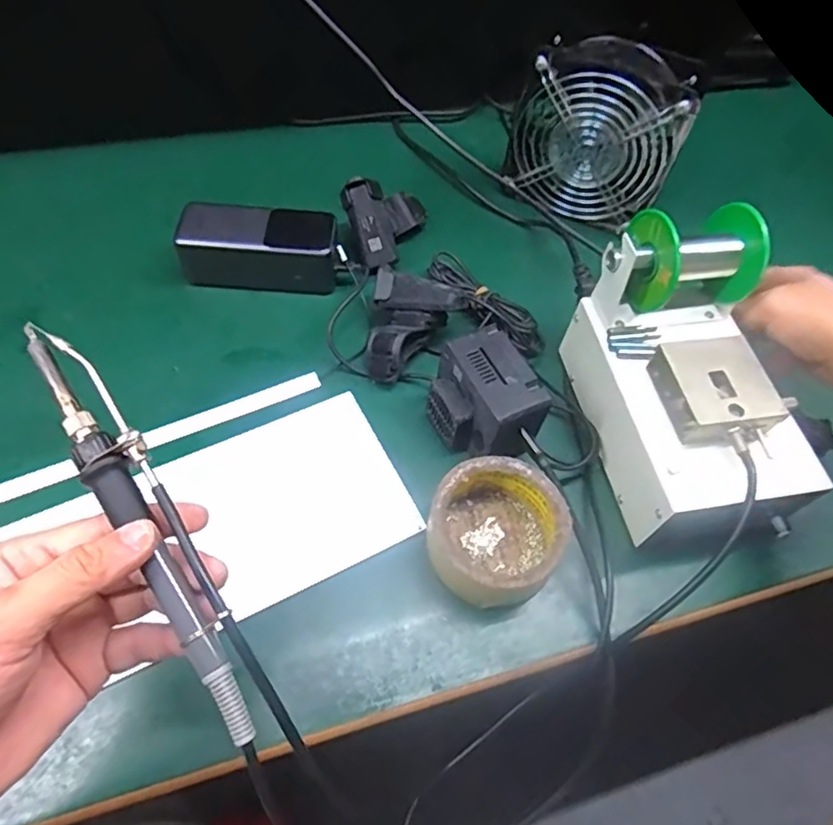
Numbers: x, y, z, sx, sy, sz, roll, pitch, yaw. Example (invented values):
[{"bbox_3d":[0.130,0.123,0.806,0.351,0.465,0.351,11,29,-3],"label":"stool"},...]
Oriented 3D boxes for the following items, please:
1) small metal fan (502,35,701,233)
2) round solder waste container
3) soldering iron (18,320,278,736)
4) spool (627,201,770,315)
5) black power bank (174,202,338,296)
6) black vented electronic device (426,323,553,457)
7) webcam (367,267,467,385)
[{"bbox_3d":[0.168,-0.260,0.552,0.150,0.145,0.060,24,49,10],"label":"small metal fan"},{"bbox_3d":[0.052,0.081,0.397,0.085,0.047,0.091,3,59,-4],"label":"round solder waste container"},{"bbox_3d":[-0.122,0.044,0.263,0.026,0.018,0.207,-31,81,-20],"label":"soldering iron"},{"bbox_3d":[0.199,-0.111,0.429,0.090,0.062,0.058,-8,61,-9],"label":"spool"},{"bbox_3d":[-0.135,-0.144,0.520,0.138,0.055,0.055,4,59,-4],"label":"black power bank"},{"bbox_3d":[0.050,-0.005,0.433,0.063,0.070,0.084,-22,63,-18],"label":"black vented electronic device"},{"bbox_3d":[-0.002,-0.071,0.485,0.078,0.049,0.093,7,58,-1],"label":"webcam"}]

